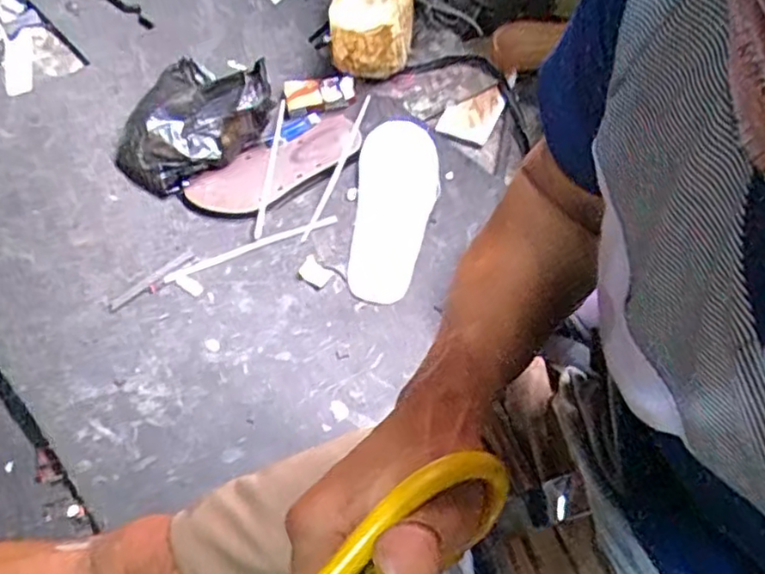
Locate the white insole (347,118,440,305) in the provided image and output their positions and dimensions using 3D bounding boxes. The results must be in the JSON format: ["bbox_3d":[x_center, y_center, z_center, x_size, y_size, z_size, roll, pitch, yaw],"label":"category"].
[{"bbox_3d":[0.015,-0.105,0.876,0.100,0.012,0.263,9,68,2],"label":"white insole"}]

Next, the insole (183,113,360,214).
[{"bbox_3d":[-0.141,-0.163,0.905,0.234,0.011,0.077,-32,73,-15],"label":"insole"}]

